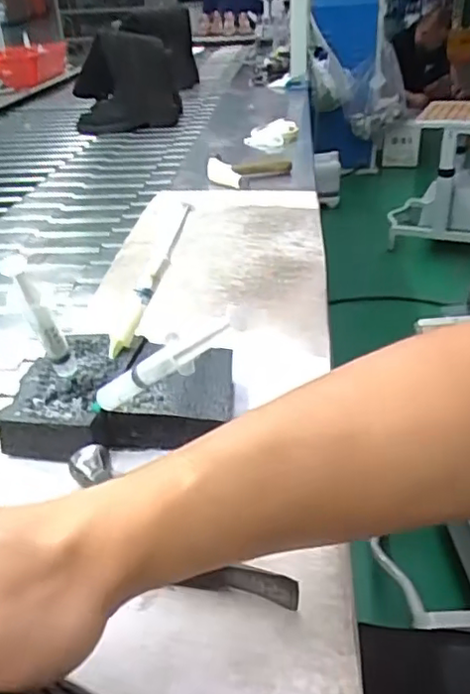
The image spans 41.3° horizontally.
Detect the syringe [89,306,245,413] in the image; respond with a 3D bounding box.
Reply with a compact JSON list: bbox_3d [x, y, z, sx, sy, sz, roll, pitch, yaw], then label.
[{"bbox_3d":[-0.053,0.016,0.399,0.134,0.023,0.014,-30,16,33],"label":"syringe"}]

